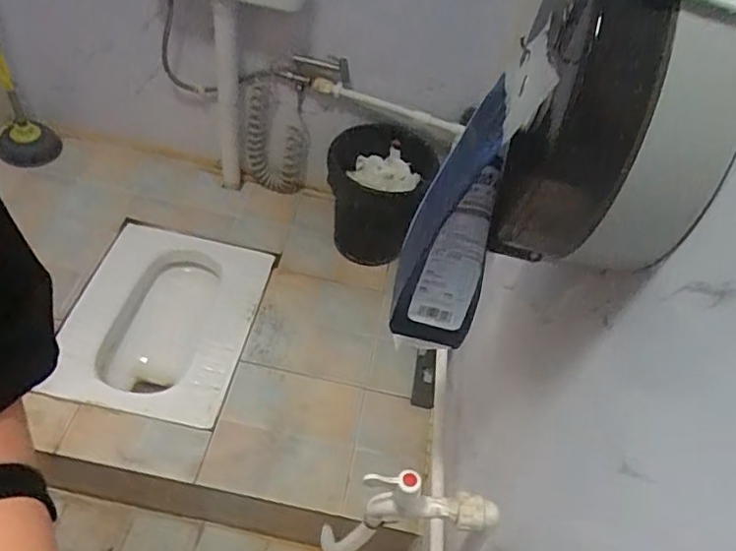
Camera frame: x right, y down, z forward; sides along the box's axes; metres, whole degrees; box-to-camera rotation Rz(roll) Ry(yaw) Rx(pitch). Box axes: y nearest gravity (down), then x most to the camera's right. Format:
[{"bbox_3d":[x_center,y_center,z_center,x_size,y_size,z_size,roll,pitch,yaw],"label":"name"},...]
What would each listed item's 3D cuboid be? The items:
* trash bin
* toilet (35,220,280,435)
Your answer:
[{"bbox_3d":[0.012,-0.226,1.671,0.281,0.344,0.327,16,50,3],"label":"trash bin"},{"bbox_3d":[-0.527,0.135,1.536,0.448,0.195,0.526,14,49,1],"label":"toilet"}]

